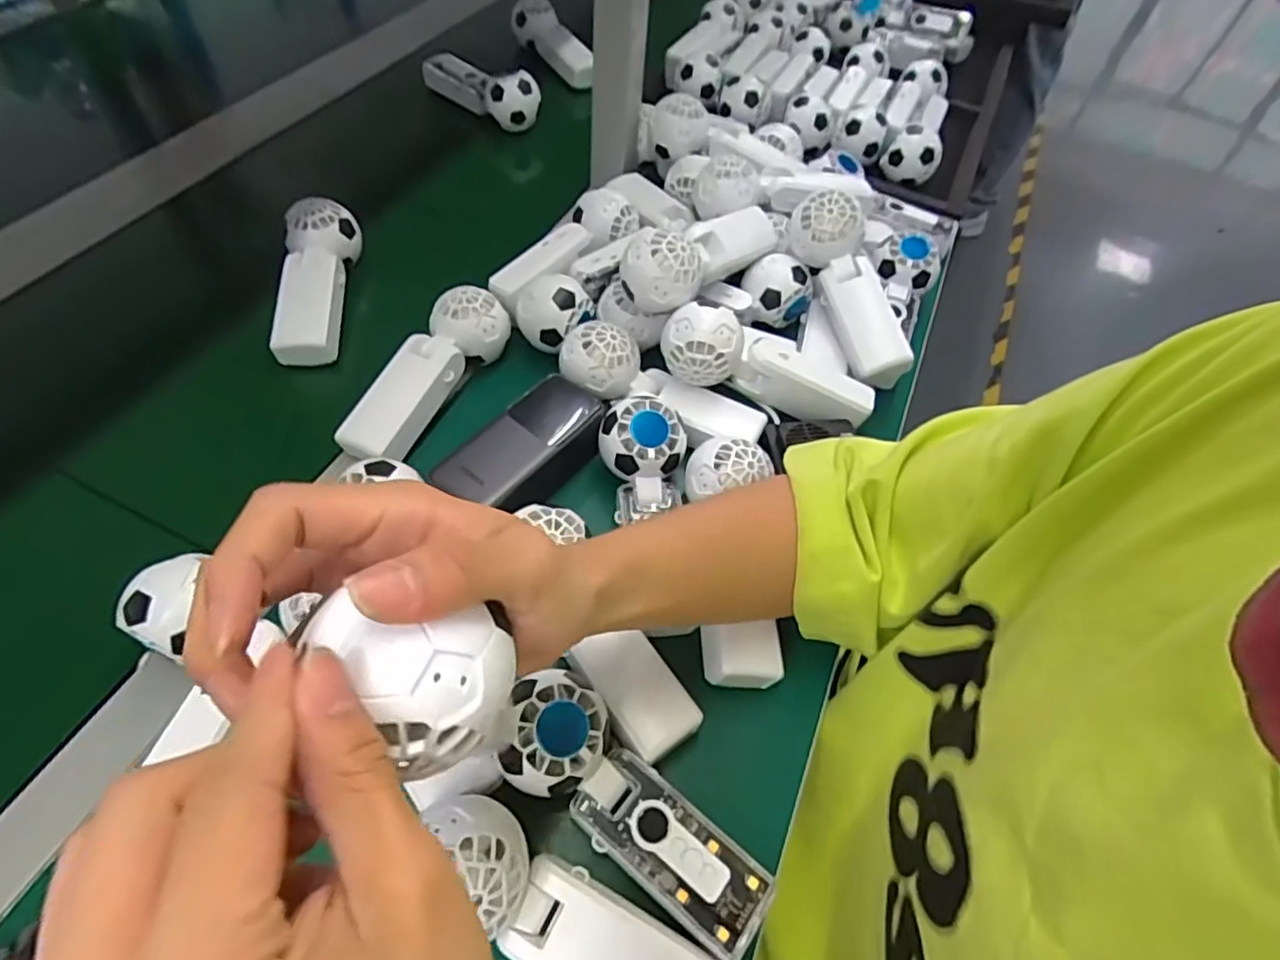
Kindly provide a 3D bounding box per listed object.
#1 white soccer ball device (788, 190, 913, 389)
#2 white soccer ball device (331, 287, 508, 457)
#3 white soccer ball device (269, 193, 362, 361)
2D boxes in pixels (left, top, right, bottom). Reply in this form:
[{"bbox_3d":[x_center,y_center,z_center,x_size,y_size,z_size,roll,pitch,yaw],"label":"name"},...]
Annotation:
[{"bbox_3d":[0.179,-0.163,0.536,0.056,0.057,0.168,-16,80,-15],"label":"white soccer ball device"},{"bbox_3d":[-0.166,-0.089,0.491,0.055,0.048,0.167,26,58,13],"label":"white soccer ball device"},{"bbox_3d":[-0.282,-0.172,0.542,0.054,0.050,0.154,0,56,-5],"label":"white soccer ball device"}]

